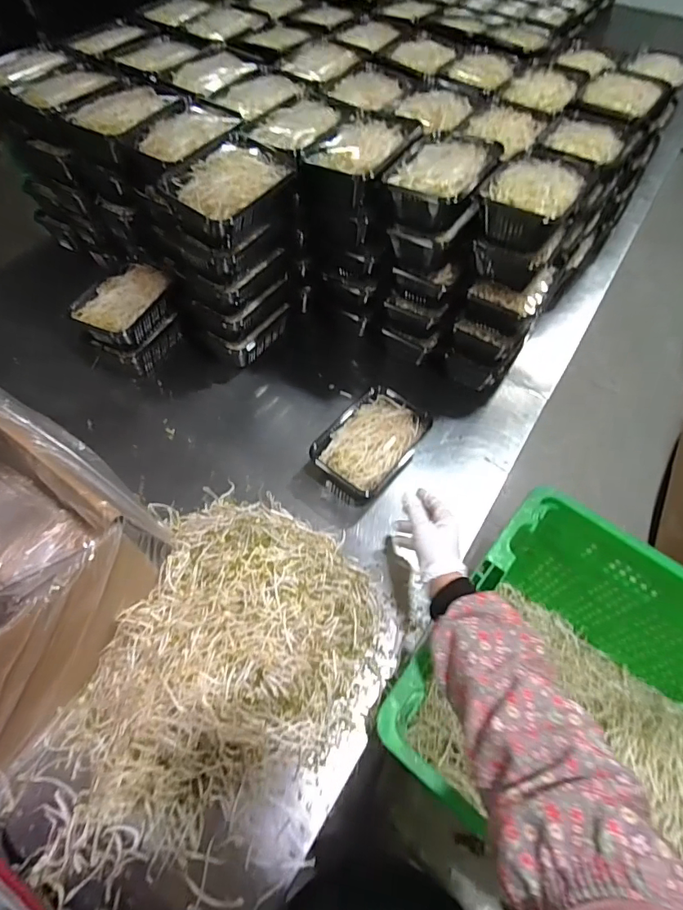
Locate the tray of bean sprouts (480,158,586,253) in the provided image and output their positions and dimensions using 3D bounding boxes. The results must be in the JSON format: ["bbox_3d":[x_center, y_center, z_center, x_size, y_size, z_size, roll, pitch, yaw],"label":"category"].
[{"bbox_3d":[0.266,-0.361,0.659,0.121,0.062,0.149,25,61,13],"label":"tray of bean sprouts"}]

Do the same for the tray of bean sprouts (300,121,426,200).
[{"bbox_3d":[0.030,-0.451,0.707,0.127,0.052,0.173,27,61,14],"label":"tray of bean sprouts"}]

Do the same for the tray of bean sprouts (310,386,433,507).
[{"bbox_3d":[0.047,-0.019,0.742,0.129,0.063,0.187,33,63,17],"label":"tray of bean sprouts"}]

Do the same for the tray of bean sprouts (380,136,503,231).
[{"bbox_3d":[0.148,-0.404,0.690,0.129,0.064,0.161,25,61,12],"label":"tray of bean sprouts"}]

